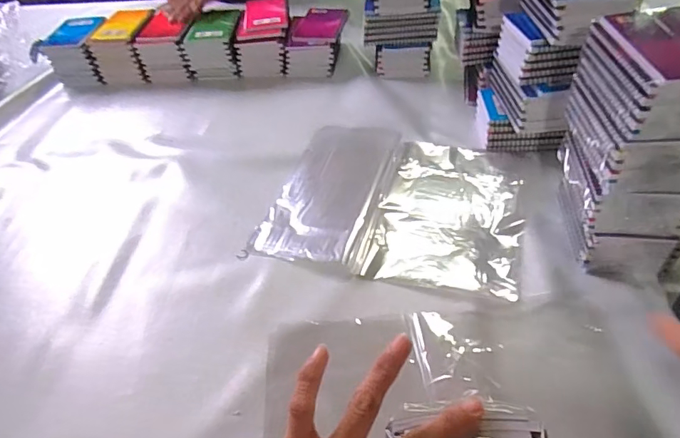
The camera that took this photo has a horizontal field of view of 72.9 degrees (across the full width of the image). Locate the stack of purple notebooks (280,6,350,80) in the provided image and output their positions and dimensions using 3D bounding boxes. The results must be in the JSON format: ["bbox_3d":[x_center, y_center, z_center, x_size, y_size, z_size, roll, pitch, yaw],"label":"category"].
[{"bbox_3d":[-0.041,-0.338,0.883,0.095,0.079,0.135,10,47,15],"label":"stack of purple notebooks"}]

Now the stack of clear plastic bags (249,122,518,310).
[{"bbox_3d":[0.142,-0.016,0.591,0.175,0.010,0.252,10,46,15],"label":"stack of clear plastic bags"}]

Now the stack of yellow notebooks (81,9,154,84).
[{"bbox_3d":[-0.422,-0.342,0.919,0.103,0.109,0.139,2,45,8],"label":"stack of yellow notebooks"}]

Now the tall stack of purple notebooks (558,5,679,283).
[{"bbox_3d":[0.291,-0.064,0.458,0.100,0.228,0.143,-1,45,4],"label":"tall stack of purple notebooks"}]

